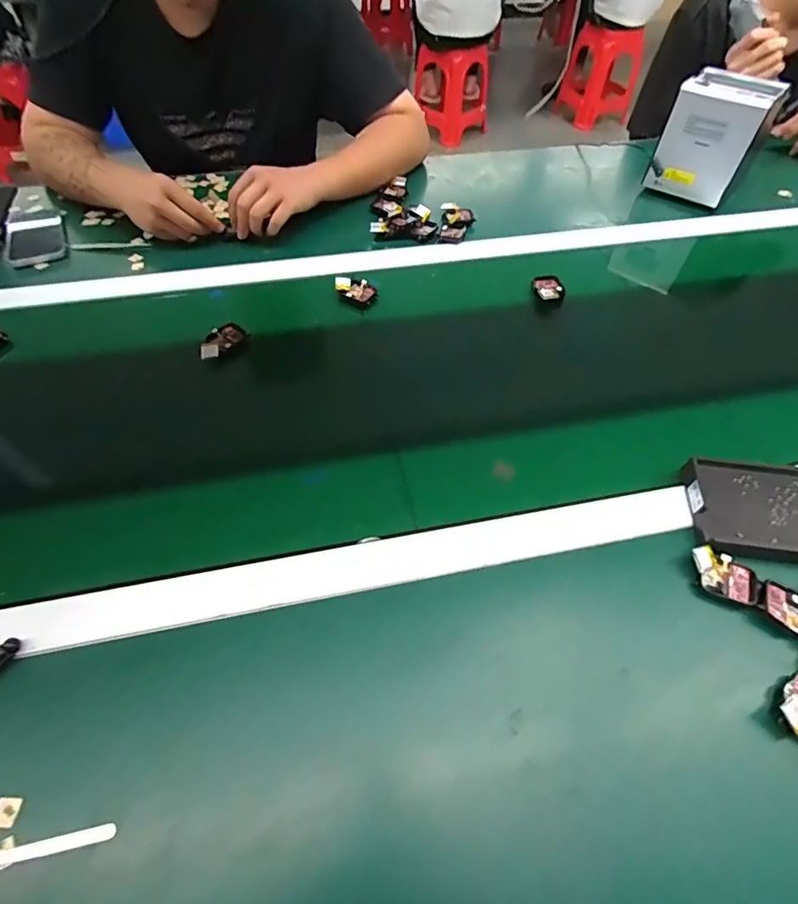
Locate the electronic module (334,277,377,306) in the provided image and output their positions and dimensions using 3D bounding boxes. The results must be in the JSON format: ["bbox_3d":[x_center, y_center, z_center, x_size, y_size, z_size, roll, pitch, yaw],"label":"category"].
[{"bbox_3d":[-0.056,-0.212,0.628,0.054,0.019,0.035,23,57,14],"label":"electronic module"}]

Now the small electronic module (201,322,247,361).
[{"bbox_3d":[-0.211,-0.132,0.567,0.028,0.018,0.066,32,60,20],"label":"small electronic module"}]

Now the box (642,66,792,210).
[{"bbox_3d":[0.492,-0.493,0.756,0.130,0.140,0.100,35,61,21],"label":"box"}]

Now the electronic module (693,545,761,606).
[{"bbox_3d":[0.272,0.104,0.404,0.054,0.019,0.034,30,59,19],"label":"electronic module"}]

